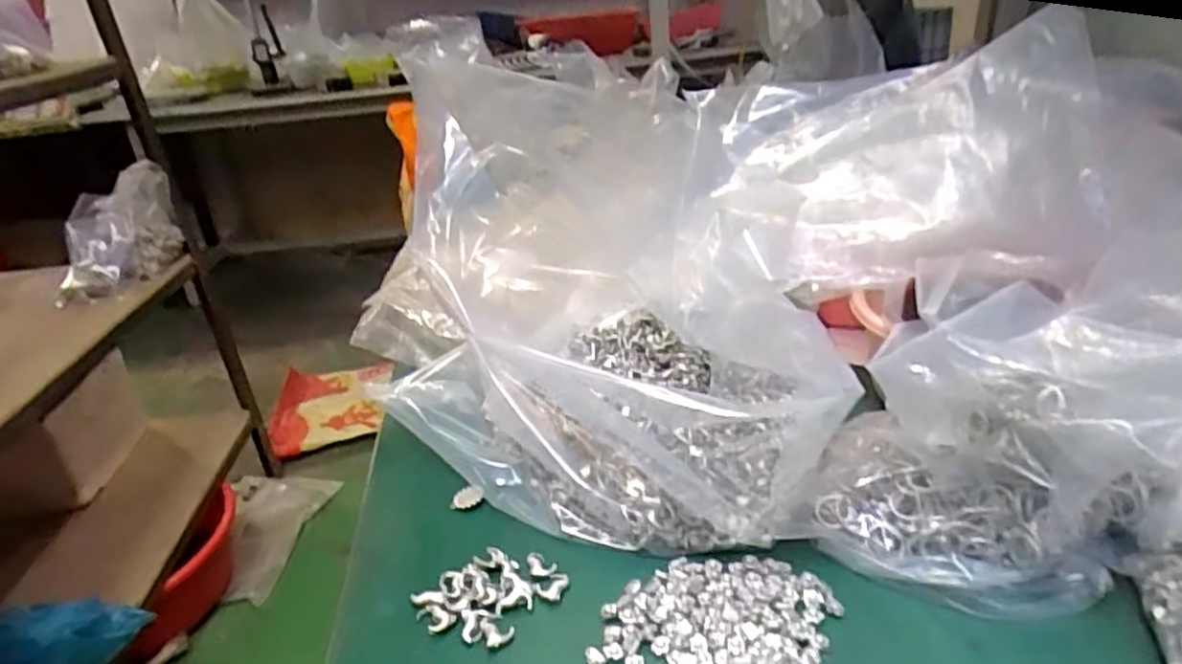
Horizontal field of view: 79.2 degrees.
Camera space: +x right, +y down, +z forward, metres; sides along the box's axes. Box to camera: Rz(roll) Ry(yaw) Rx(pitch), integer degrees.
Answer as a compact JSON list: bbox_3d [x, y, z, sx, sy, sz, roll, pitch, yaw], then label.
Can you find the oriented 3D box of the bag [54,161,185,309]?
[{"bbox_3d":[-0.891,-0.185,1.330,0.212,0.186,0.180,-17,29,-21],"label":"bag"}]

